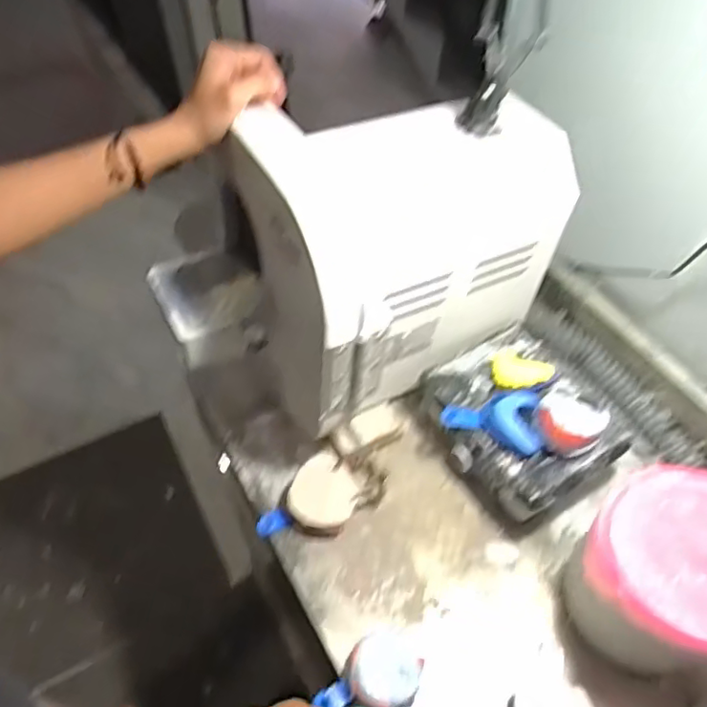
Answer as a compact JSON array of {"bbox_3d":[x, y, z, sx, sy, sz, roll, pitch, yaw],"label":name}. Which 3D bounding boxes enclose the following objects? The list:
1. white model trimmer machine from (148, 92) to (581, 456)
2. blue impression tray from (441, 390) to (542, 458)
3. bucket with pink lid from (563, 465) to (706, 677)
[{"bbox_3d":[0.011,-0.089,0.718,0.419,0.360,0.255,-27,57,-19],"label":"white model trimmer machine"},{"bbox_3d":[0.165,0.069,0.691,0.110,0.029,0.065,21,56,16],"label":"blue impression tray"},{"bbox_3d":[0.301,0.219,0.588,0.157,0.180,0.151,0,53,0],"label":"bucket with pink lid"}]

